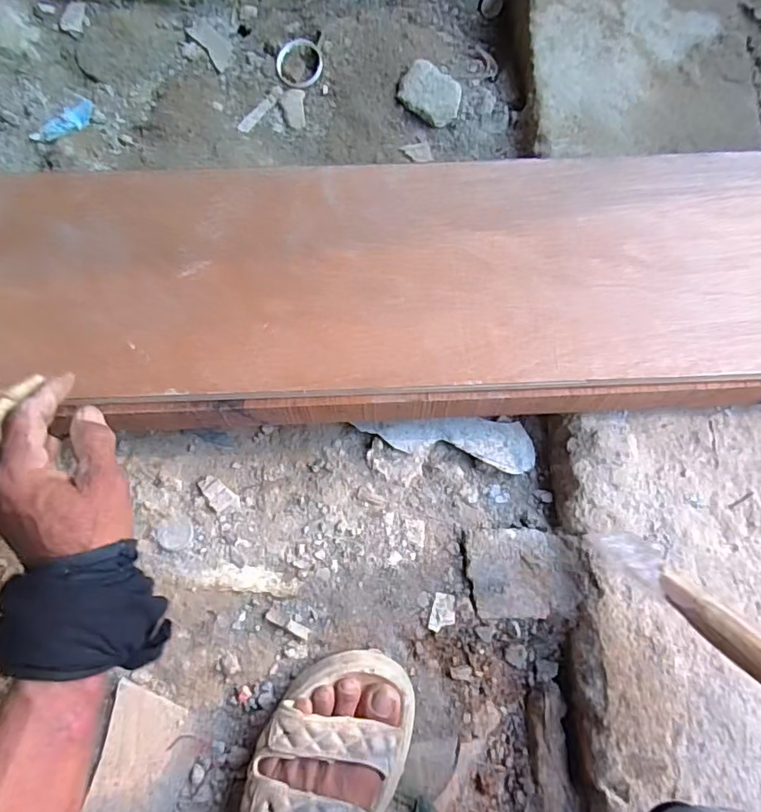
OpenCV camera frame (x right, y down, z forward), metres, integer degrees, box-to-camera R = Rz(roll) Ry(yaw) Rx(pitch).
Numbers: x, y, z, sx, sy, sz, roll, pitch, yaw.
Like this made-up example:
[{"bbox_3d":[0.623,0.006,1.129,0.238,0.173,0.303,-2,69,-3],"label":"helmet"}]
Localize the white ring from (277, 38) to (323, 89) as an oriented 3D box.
[{"bbox_3d":[-0.093,-0.392,0.612,0.053,0.010,0.056,1,78,-3],"label":"white ring"}]

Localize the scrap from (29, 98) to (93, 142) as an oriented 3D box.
[{"bbox_3d":[-0.346,-0.310,0.590,0.074,0.007,0.037,-44,84,-10],"label":"scrap"}]

